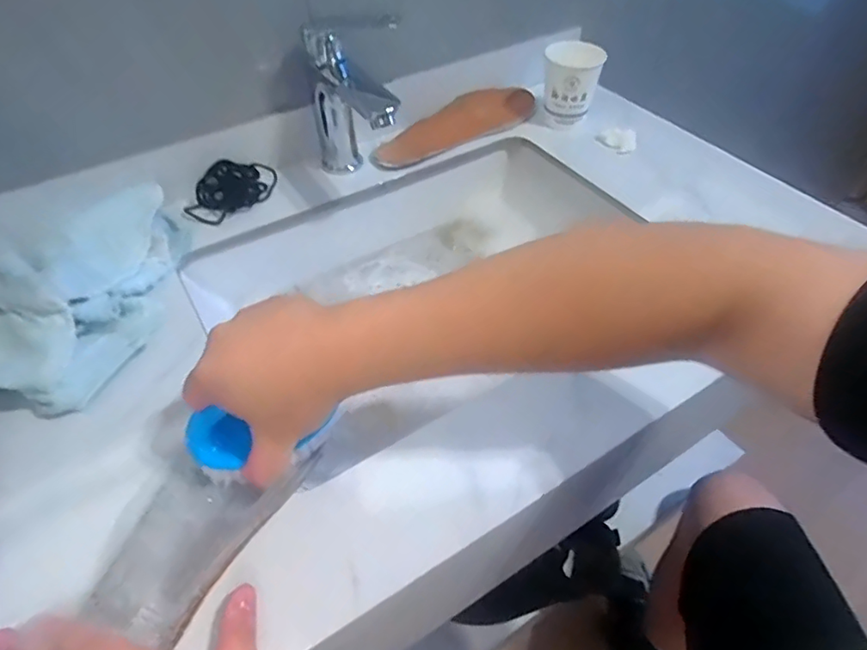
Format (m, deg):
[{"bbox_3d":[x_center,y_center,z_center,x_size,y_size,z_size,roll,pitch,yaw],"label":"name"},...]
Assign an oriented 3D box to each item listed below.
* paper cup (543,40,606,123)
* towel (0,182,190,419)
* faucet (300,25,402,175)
[{"bbox_3d":[0.177,-0.310,0.701,0.067,0.090,0.073,-1,49,1],"label":"paper cup"},{"bbox_3d":[-0.321,-0.036,0.477,0.154,0.067,0.233,-4,48,-4],"label":"towel"},{"bbox_3d":[-0.092,-0.224,0.588,0.049,0.151,0.108,-27,53,-21],"label":"faucet"}]

